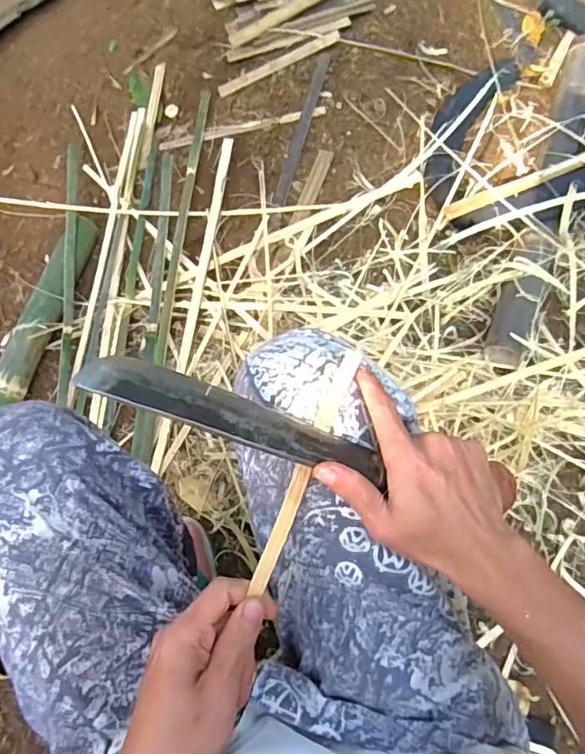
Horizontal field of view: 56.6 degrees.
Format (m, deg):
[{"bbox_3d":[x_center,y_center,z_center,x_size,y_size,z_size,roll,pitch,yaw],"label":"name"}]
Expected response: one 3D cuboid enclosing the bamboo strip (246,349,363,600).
[{"bbox_3d":[0.010,0.063,0.394,0.016,0.004,0.184,26,77,-7],"label":"bamboo strip"}]

